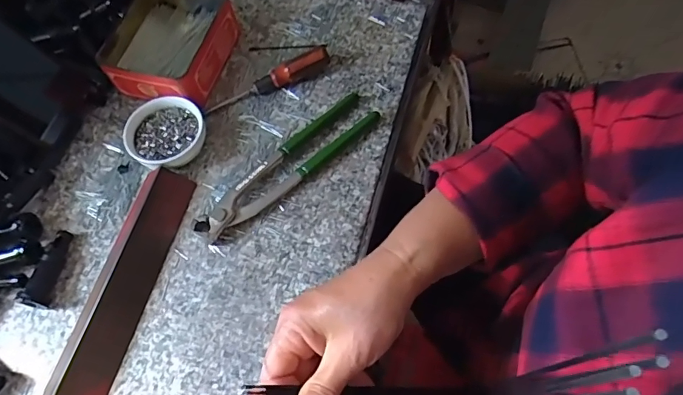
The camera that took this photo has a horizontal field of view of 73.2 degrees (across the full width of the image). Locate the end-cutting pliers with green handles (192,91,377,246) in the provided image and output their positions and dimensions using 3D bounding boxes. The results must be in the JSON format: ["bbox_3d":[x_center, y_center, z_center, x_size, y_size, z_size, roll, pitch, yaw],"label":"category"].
[{"bbox_3d":[-0.050,-0.032,0.420,0.192,0.016,0.046,-39,68,-14],"label":"end-cutting pliers with green handles"}]

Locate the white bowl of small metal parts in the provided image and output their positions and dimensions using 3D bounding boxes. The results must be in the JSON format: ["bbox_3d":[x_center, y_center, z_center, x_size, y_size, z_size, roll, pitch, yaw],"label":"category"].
[{"bbox_3d":[-0.164,-0.059,0.435,0.066,0.029,0.072,-1,64,3],"label":"white bowl of small metal parts"}]

